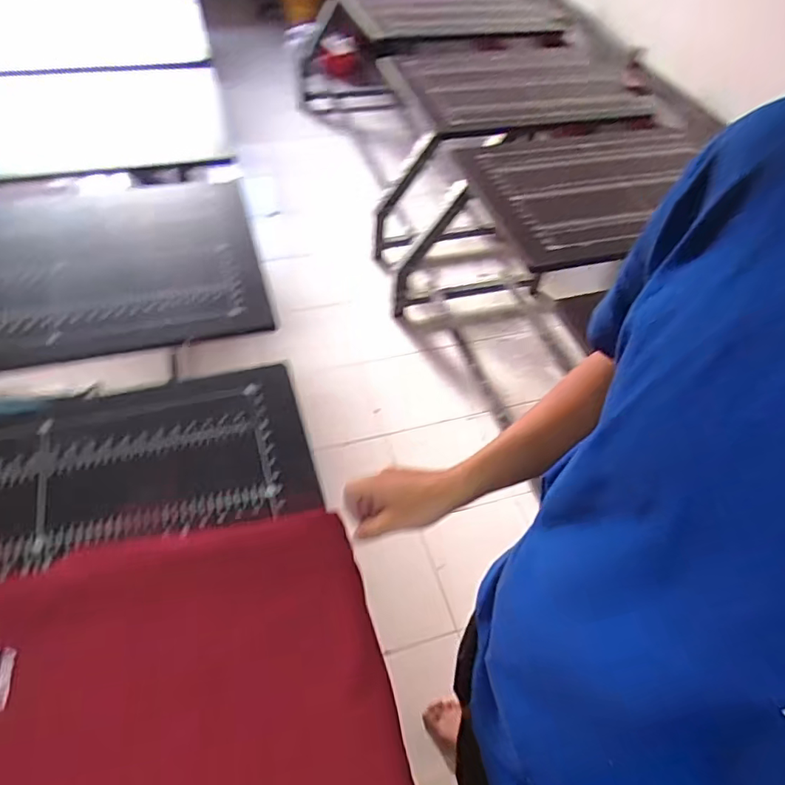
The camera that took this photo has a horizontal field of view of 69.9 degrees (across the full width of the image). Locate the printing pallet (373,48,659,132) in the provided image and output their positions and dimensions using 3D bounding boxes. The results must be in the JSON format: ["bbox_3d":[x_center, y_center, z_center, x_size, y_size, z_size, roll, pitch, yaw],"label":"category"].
[{"bbox_3d":[0.337,-0.785,1.441,0.627,0.057,0.410,-11,53,-14],"label":"printing pallet"}]

